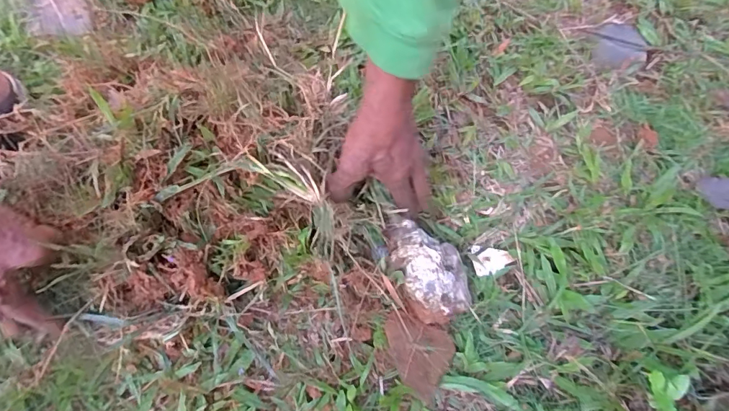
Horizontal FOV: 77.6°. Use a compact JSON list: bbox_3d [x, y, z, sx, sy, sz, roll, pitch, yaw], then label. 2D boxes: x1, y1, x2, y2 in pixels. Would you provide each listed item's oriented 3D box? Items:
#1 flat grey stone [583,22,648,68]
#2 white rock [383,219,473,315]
[{"bbox_3d":[0.331,-0.212,0.595,0.071,0.008,0.070,-4,69,-3],"label":"flat grey stone"},{"bbox_3d":[0.069,0.062,0.477,0.068,0.031,0.107,-21,78,-8],"label":"white rock"}]

